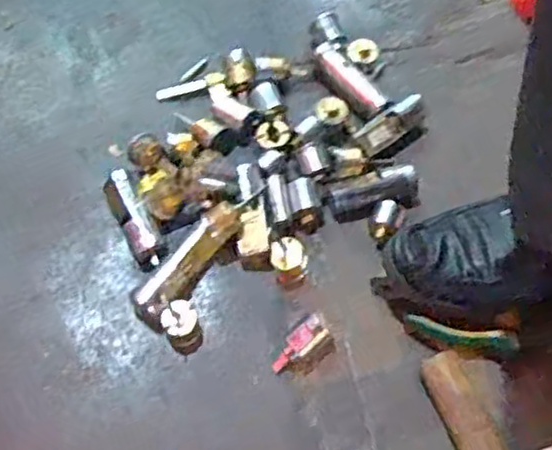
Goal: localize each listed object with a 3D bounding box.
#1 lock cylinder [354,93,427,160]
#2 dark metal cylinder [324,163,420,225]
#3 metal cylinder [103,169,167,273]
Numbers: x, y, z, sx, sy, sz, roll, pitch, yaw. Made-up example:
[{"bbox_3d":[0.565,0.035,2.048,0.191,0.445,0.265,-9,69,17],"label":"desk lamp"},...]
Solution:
[{"bbox_3d":[0.104,-0.085,0.652,0.074,0.032,0.031,-31,69,-17],"label":"lock cylinder"},{"bbox_3d":[0.084,-0.026,0.626,0.079,0.031,0.036,-20,66,-13],"label":"dark metal cylinder"},{"bbox_3d":[-0.121,-0.004,0.611,0.026,0.029,0.094,-26,68,-12],"label":"metal cylinder"}]

